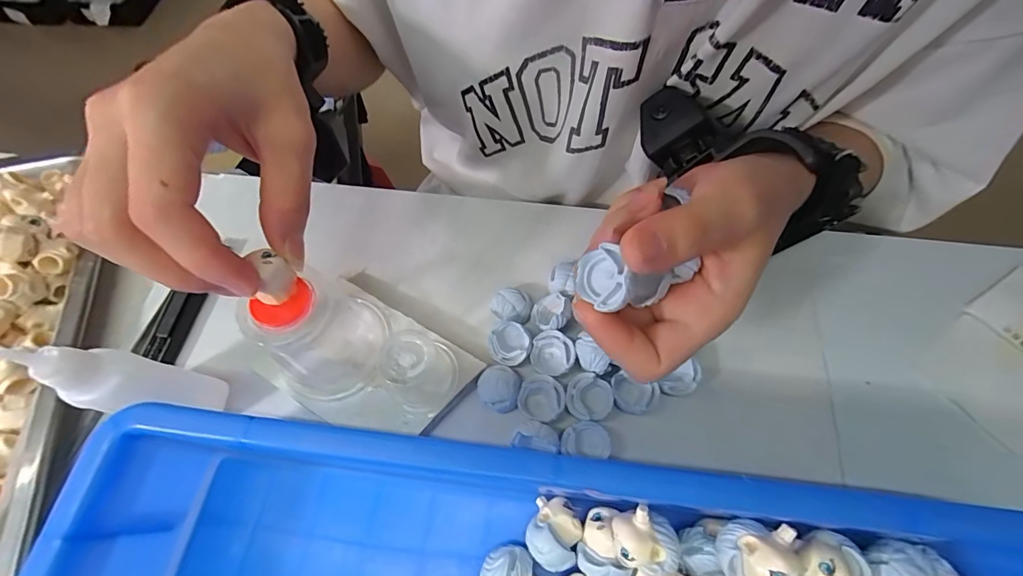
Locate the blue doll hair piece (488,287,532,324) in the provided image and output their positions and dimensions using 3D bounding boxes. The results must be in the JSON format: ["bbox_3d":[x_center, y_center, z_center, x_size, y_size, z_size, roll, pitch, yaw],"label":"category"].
[{"bbox_3d":[0.000,0.011,0.252,0.023,0.013,0.019,0,64,2],"label":"blue doll hair piece"}]

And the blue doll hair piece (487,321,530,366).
[{"bbox_3d":[-0.002,0.030,0.238,0.023,0.009,0.021,-1,64,1],"label":"blue doll hair piece"}]

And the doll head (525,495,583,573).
[{"bbox_3d":[0.019,0.109,0.195,0.022,0.023,0.027,20,66,11],"label":"doll head"}]

